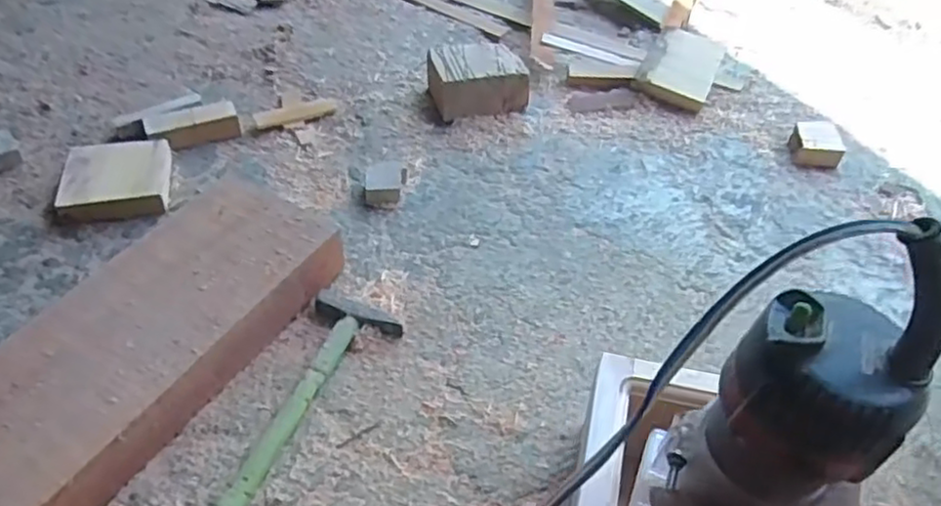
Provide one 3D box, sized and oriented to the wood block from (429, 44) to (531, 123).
[{"bbox_3d":[0.010,-0.238,0.949,0.121,0.061,0.101,-9,48,-14],"label":"wood block"}]

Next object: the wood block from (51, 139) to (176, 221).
[{"bbox_3d":[-0.412,-0.083,0.812,0.115,0.031,0.117,-5,47,-10],"label":"wood block"}]

